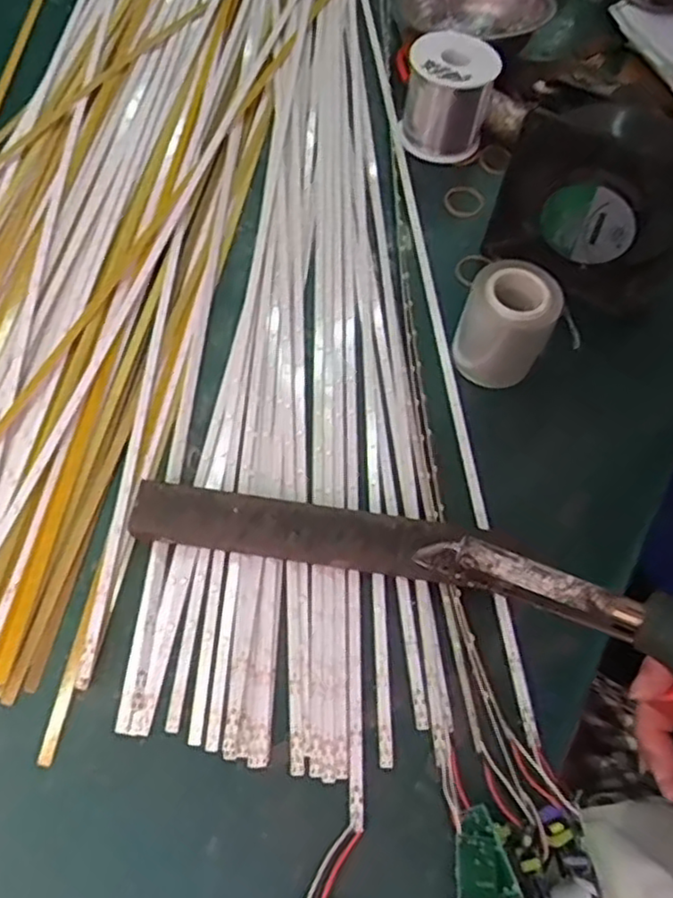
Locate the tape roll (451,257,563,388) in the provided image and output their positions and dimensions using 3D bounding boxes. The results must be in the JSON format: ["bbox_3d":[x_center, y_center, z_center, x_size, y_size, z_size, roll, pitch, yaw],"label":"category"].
[{"bbox_3d":[0.105,-0.077,0.431,0.053,0.062,0.047,28,62,10],"label":"tape roll"}]

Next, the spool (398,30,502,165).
[{"bbox_3d":[0.085,-0.269,0.527,0.058,0.067,0.058,2,61,-4],"label":"spool"}]

